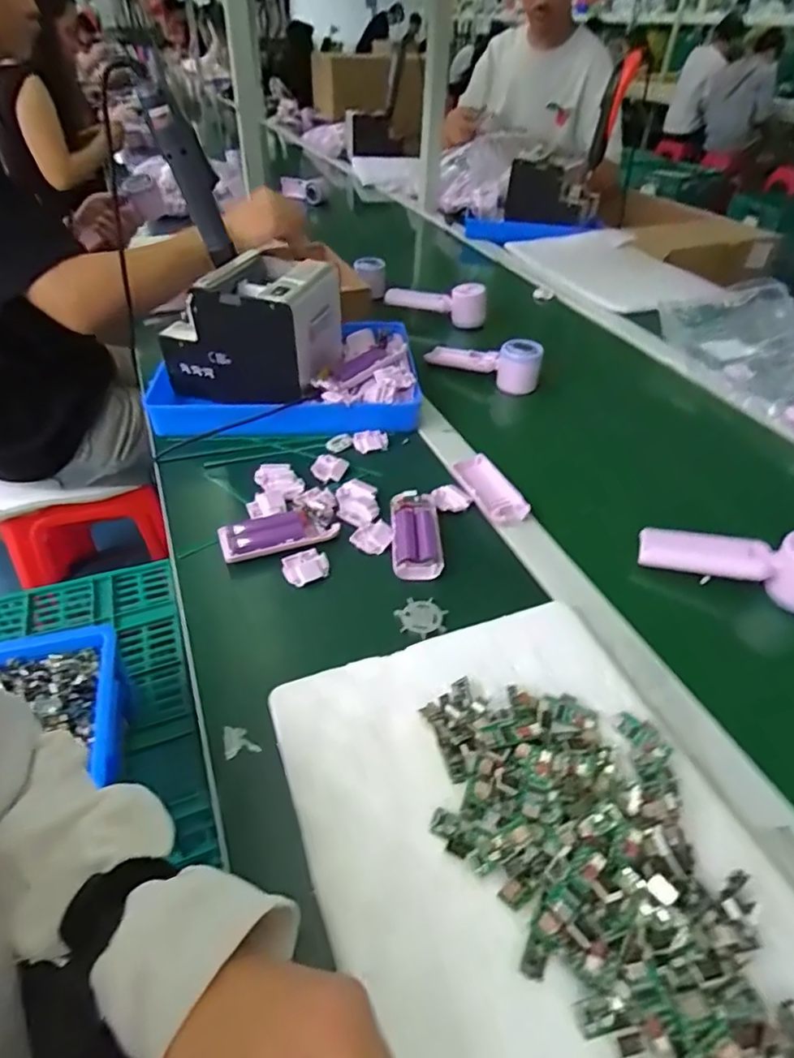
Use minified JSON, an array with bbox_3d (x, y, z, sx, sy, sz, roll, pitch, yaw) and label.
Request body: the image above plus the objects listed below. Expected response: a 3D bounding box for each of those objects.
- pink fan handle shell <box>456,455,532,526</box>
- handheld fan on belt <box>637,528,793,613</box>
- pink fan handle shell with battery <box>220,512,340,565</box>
[{"bbox_3d":[0.098,-0.042,0.589,0.047,0.014,0.104,-15,44,-18],"label":"pink fan handle shell"},{"bbox_3d":[0.307,0.022,0.505,0.159,0.055,0.050,16,43,16],"label":"handheld fan on belt"},{"bbox_3d":[-0.109,0.003,0.524,0.106,0.019,0.036,-12,43,-16],"label":"pink fan handle shell with battery"}]

